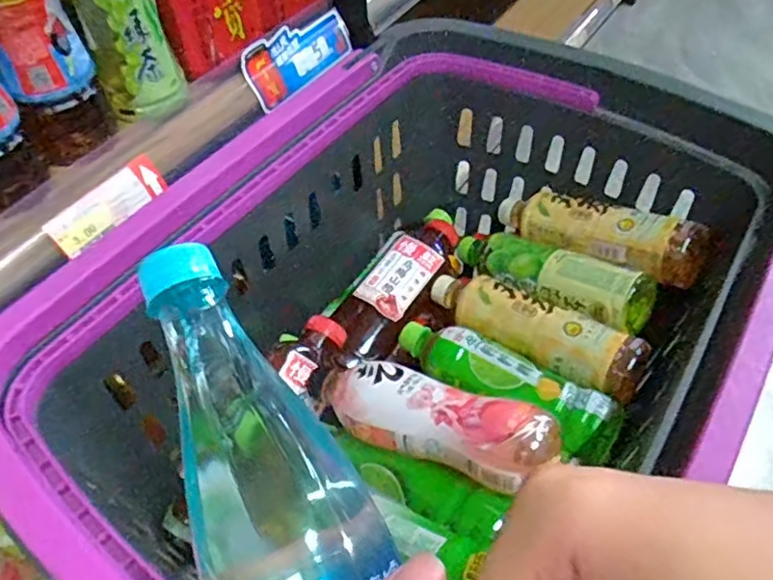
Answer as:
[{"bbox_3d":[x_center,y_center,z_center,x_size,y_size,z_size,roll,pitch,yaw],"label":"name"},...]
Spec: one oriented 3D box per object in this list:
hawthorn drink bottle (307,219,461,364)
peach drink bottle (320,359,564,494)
[{"bbox_3d":[0.004,0.002,0.648,0.069,0.060,0.203,27,49,31],"label":"hawthorn drink bottle"},{"bbox_3d":[0.032,0.097,0.480,0.190,0.053,0.054,18,45,23],"label":"peach drink bottle"}]

